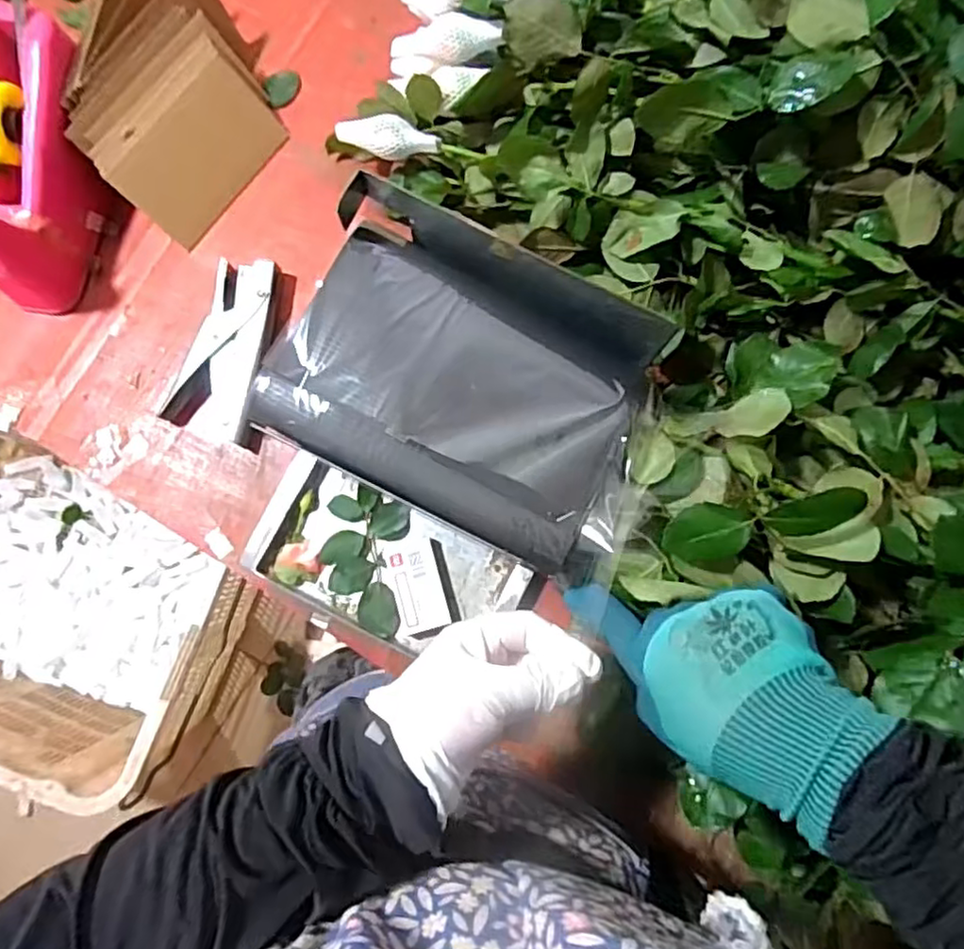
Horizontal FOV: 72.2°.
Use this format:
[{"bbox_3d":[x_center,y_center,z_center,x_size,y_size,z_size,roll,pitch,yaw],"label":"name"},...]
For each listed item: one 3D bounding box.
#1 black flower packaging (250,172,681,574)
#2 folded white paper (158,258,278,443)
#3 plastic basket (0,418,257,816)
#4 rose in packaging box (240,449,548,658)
[{"bbox_3d":[-0.009,-0.061,0.410,0.222,0.044,0.171,28,83,4],"label":"black flower packaging"},{"bbox_3d":[-0.210,-0.106,0.552,0.067,0.022,0.150,16,83,2],"label":"folded white paper"},{"bbox_3d":[-0.843,0.163,1.149,0.717,0.369,0.501,15,83,2],"label":"plastic basket"},{"bbox_3d":[-0.072,0.076,0.528,0.215,0.019,0.105,27,83,3],"label":"rose in packaging box"}]

